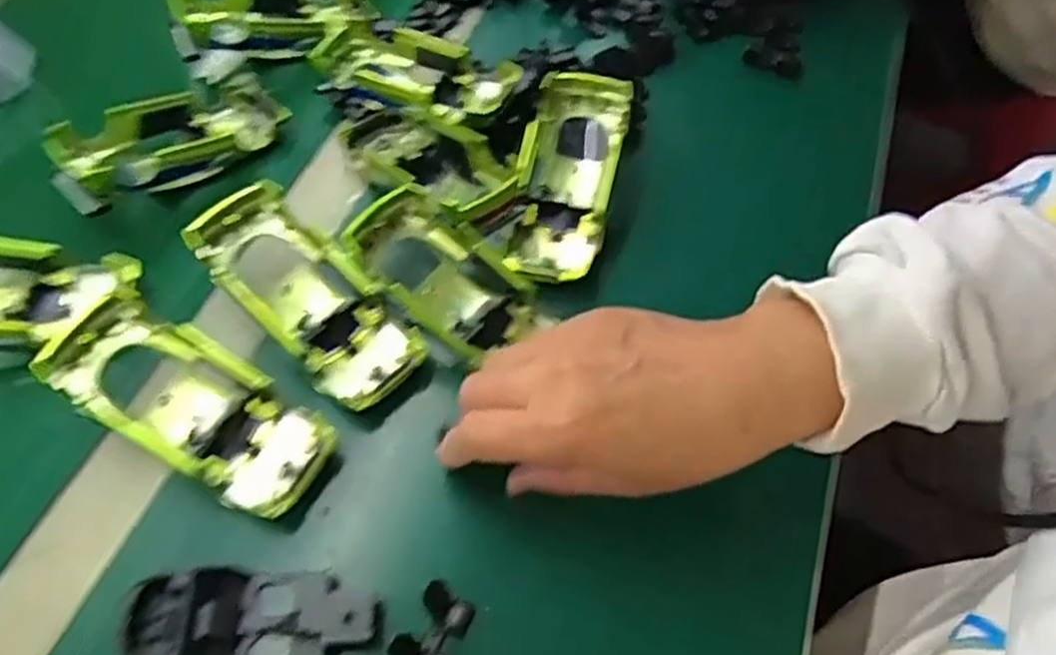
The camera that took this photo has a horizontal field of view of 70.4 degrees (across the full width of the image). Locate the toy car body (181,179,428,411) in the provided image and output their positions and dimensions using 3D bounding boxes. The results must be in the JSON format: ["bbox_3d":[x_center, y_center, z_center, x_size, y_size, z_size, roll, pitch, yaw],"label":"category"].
[{"bbox_3d":[-0.117,-0.015,0.394,0.132,0.036,0.058,45,64,4],"label":"toy car body"}]

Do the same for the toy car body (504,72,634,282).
[{"bbox_3d":[0.022,-0.088,0.434,0.056,0.043,0.126,12,57,6],"label":"toy car body"}]

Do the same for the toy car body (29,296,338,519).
[{"bbox_3d":[-0.160,0.040,0.360,0.134,0.039,0.054,31,59,0],"label":"toy car body"}]

